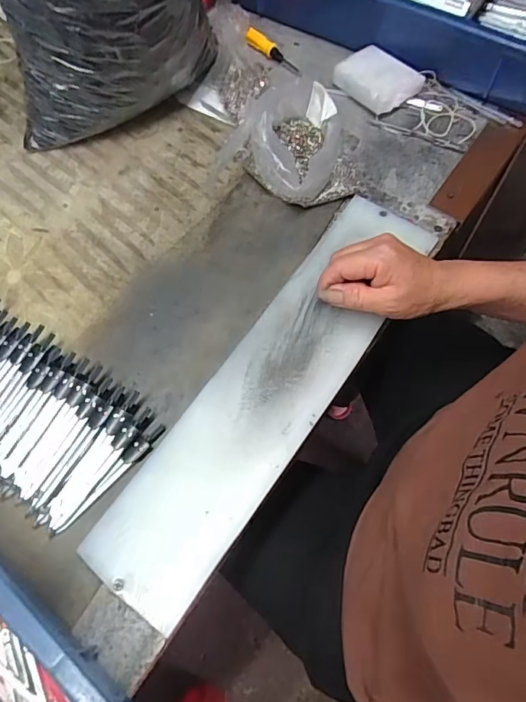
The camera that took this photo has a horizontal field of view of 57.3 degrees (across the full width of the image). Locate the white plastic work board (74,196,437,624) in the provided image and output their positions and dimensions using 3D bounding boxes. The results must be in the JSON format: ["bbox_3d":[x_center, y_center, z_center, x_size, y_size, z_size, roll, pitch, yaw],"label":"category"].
[{"bbox_3d":[0.013,0.022,0.407,0.093,0.009,0.400,31,73,14],"label":"white plastic work board"}]

